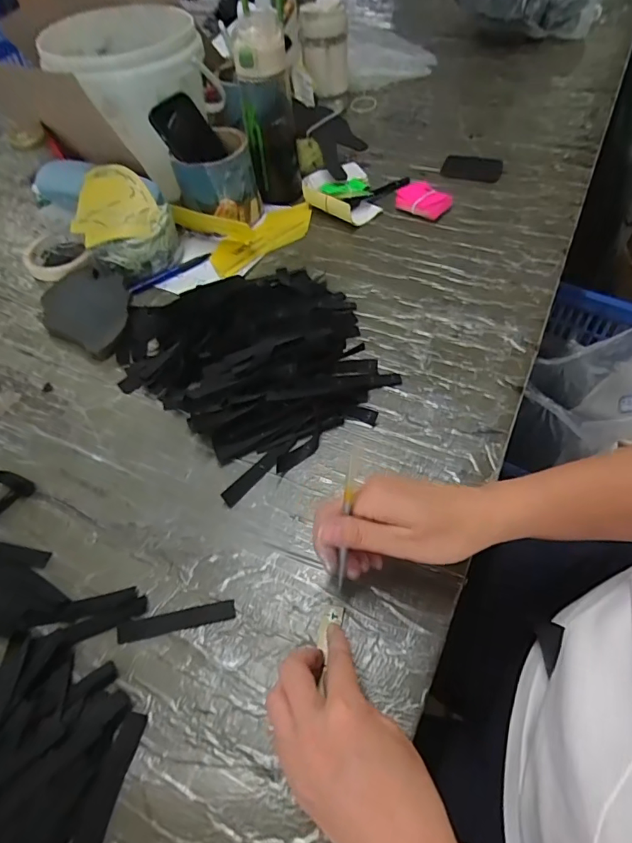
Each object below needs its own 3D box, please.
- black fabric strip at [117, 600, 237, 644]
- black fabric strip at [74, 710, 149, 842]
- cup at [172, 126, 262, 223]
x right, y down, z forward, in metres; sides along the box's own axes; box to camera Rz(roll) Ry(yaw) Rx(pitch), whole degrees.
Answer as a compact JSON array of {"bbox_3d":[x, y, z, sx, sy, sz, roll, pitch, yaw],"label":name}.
[{"bbox_3d":[-0.110,0.156,0.377,0.091,0.004,0.016,-11,53,-4],"label":"black fabric strip"},{"bbox_3d":[-0.137,0.241,0.310,0.016,0.007,0.091,8,55,10],"label":"black fabric strip"},{"bbox_3d":[-0.136,-0.334,0.673,0.097,0.102,0.101,-2,53,3],"label":"cup"}]

